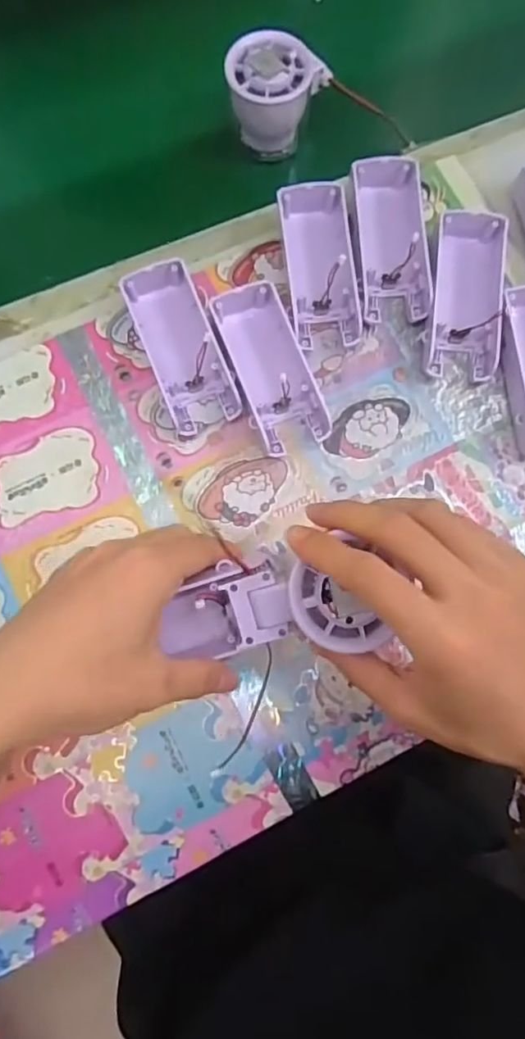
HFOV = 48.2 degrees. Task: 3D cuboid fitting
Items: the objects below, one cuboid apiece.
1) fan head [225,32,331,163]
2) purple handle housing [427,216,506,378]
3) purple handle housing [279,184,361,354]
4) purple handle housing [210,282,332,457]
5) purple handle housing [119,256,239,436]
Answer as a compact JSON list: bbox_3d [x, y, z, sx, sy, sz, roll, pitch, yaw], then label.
[{"bbox_3d":[0.011,-0.298,0.421,0.069,0.061,0.050,2,78,0],"label":"fan head"},{"bbox_3d":[0.135,-0.146,0.384,0.047,0.028,0.103,7,81,0],"label":"purple handle housing"},{"bbox_3d":[0.038,-0.166,0.387,0.045,0.025,0.104,-5,82,-2],"label":"purple handle housing"},{"bbox_3d":[0.007,-0.097,0.378,0.048,0.024,0.107,-20,82,-4],"label":"purple handle housing"},{"bbox_3d":[-0.052,-0.111,0.378,0.044,0.026,0.107,-21,82,-4],"label":"purple handle housing"}]

